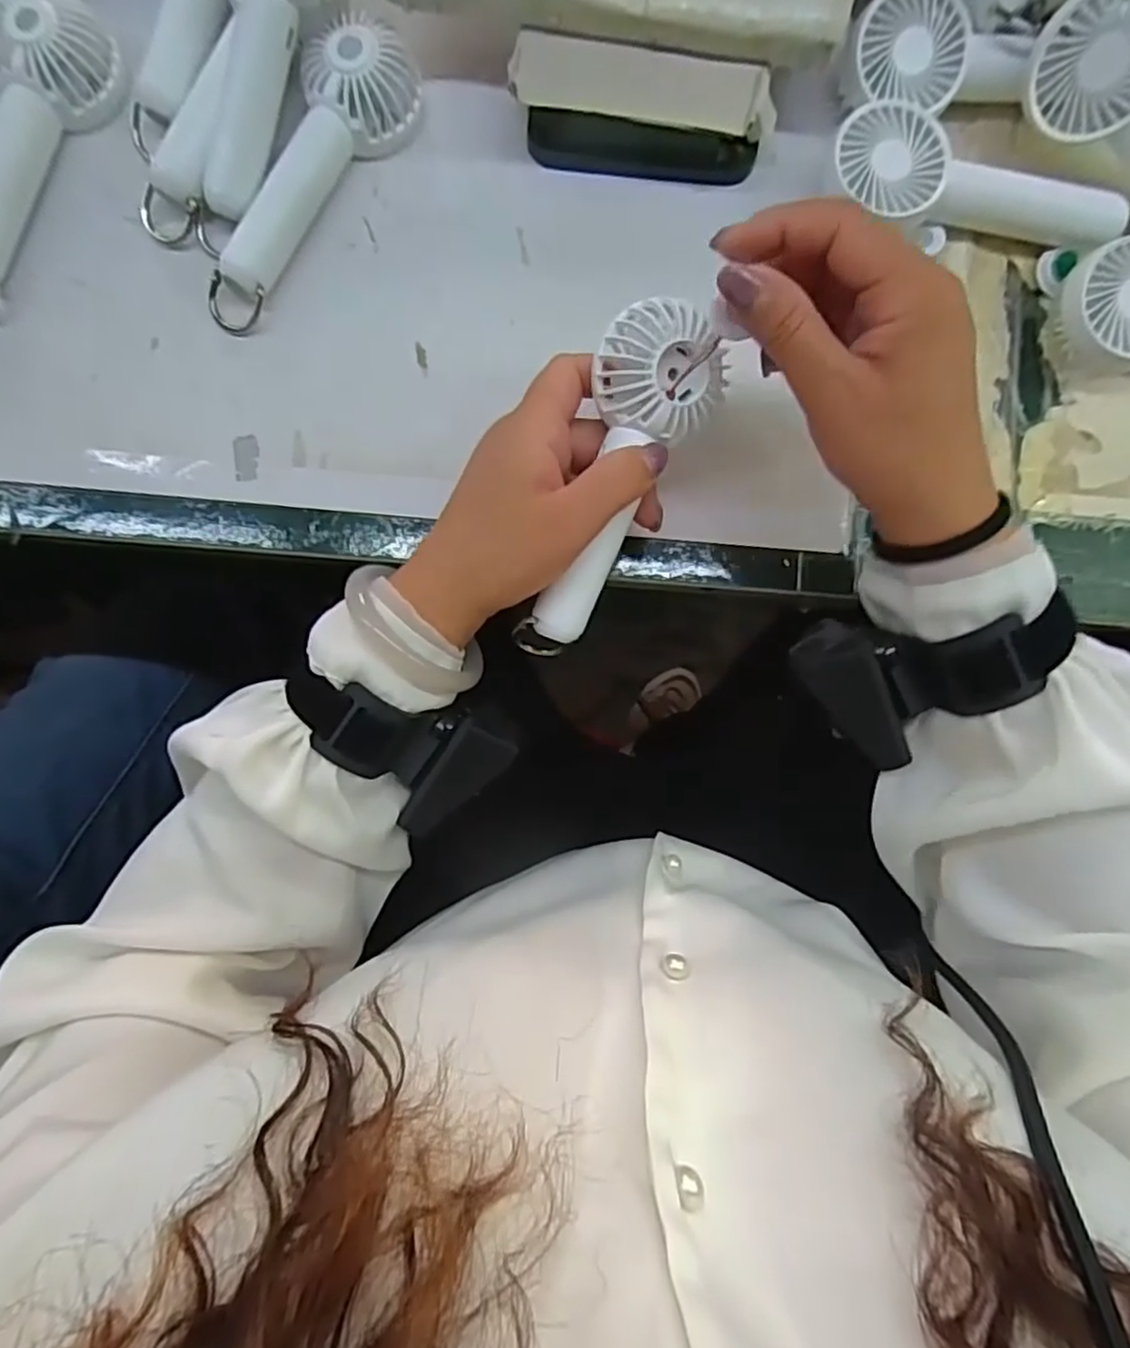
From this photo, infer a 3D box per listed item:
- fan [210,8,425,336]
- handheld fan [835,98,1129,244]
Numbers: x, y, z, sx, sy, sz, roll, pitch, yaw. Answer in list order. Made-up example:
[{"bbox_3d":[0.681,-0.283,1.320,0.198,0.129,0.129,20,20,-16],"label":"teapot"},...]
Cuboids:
[{"bbox_3d":[-0.126,-0.246,0.336,0.051,0.030,0.158,26,88,1],"label":"fan"},{"bbox_3d":[0.199,-0.242,0.334,0.140,0.032,0.051,2,87,0],"label":"handheld fan"}]

